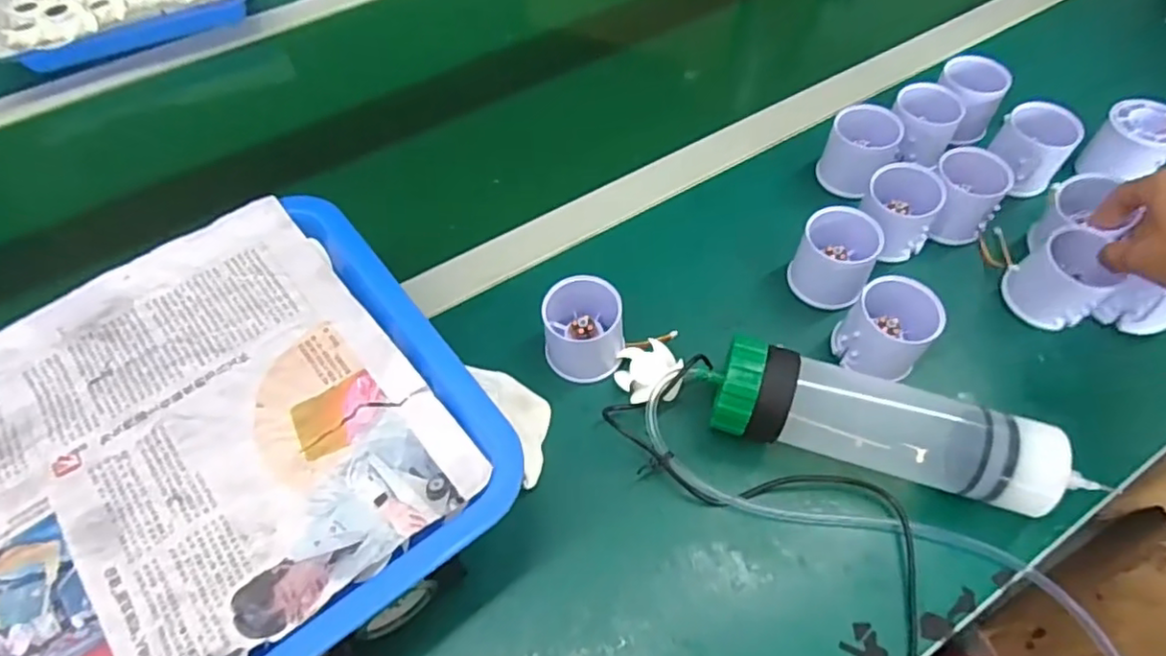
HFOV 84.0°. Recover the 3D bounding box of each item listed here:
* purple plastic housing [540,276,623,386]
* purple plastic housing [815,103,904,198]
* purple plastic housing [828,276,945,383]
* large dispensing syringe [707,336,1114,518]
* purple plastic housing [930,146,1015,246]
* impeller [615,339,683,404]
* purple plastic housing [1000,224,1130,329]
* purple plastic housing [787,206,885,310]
[{"bbox_3d":[0.000,0.001,0.436,0.053,0.052,0.051,1,57,1],"label":"purple plastic housing"},{"bbox_3d":[0.221,-0.141,0.519,0.044,0.063,0.046,0,57,0],"label":"purple plastic housing"},{"bbox_3d":[0.201,0.000,0.428,0.054,0.045,0.049,35,63,21],"label":"purple plastic housing"},{"bbox_3d":[0.181,0.059,0.392,0.210,0.060,0.061,14,58,9],"label":"large dispensing syringe"},{"bbox_3d":[0.289,-0.098,0.492,0.047,0.053,0.054,19,59,12],"label":"purple plastic housing"},{"bbox_3d":[0.044,0.030,0.439,0.043,0.015,0.041,0,57,0],"label":"impeller"},{"bbox_3d":[0.332,-0.034,0.448,0.045,0.051,0.051,-26,60,-16],"label":"purple plastic housing"},{"bbox_3d":[0.179,-0.047,0.463,0.052,0.058,0.048,0,57,0],"label":"purple plastic housing"}]

